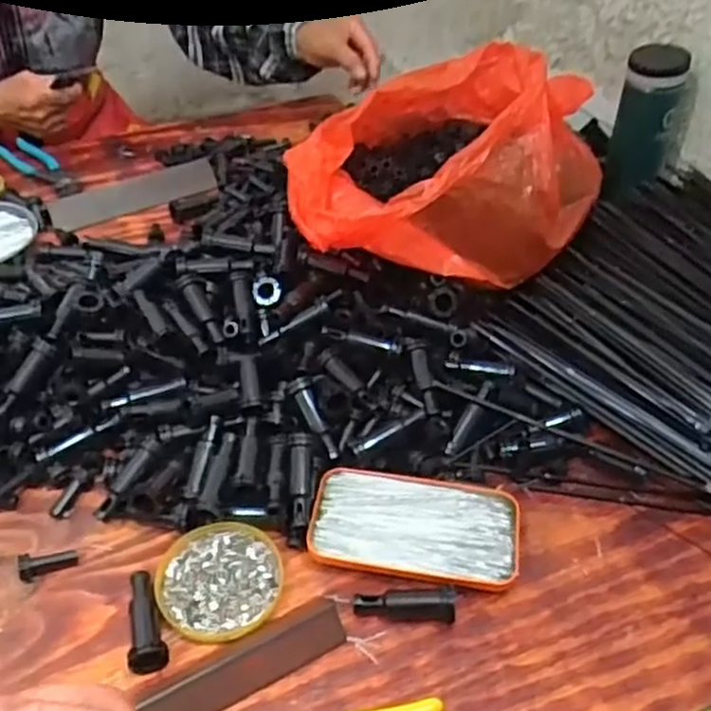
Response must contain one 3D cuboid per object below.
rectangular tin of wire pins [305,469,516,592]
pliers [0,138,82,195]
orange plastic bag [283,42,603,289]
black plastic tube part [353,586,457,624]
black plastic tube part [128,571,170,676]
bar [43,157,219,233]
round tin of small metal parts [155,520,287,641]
[{"bbox_3d":[0.042,0.122,0.525,0.143,0.019,0.083,5,43,5],"label":"rectangular tin of wire pins"},{"bbox_3d":[-0.388,-0.238,0.922,0.164,0.013,0.046,32,51,29],"label":"pliers"},{"bbox_3d":[0.079,-0.189,0.709,0.306,0.122,0.261,-12,44,-13],"label":"orange plastic bag"},{"bbox_3d":[0.032,0.161,0.483,0.065,0.022,0.015,5,43,5],"label":"black plastic tube part"},{"bbox_3d":[-0.137,0.168,0.473,0.022,0.022,0.071,-15,45,-16],"label":"black plastic tube part"},{"bbox_3d":[-0.259,-0.191,0.868,0.194,0.009,0.072,-22,47,-23],"label":"bar"},{"bbox_3d":[-0.092,0.153,0.502,0.083,0.008,0.082,0,43,0],"label":"round tin of small metal parts"}]

